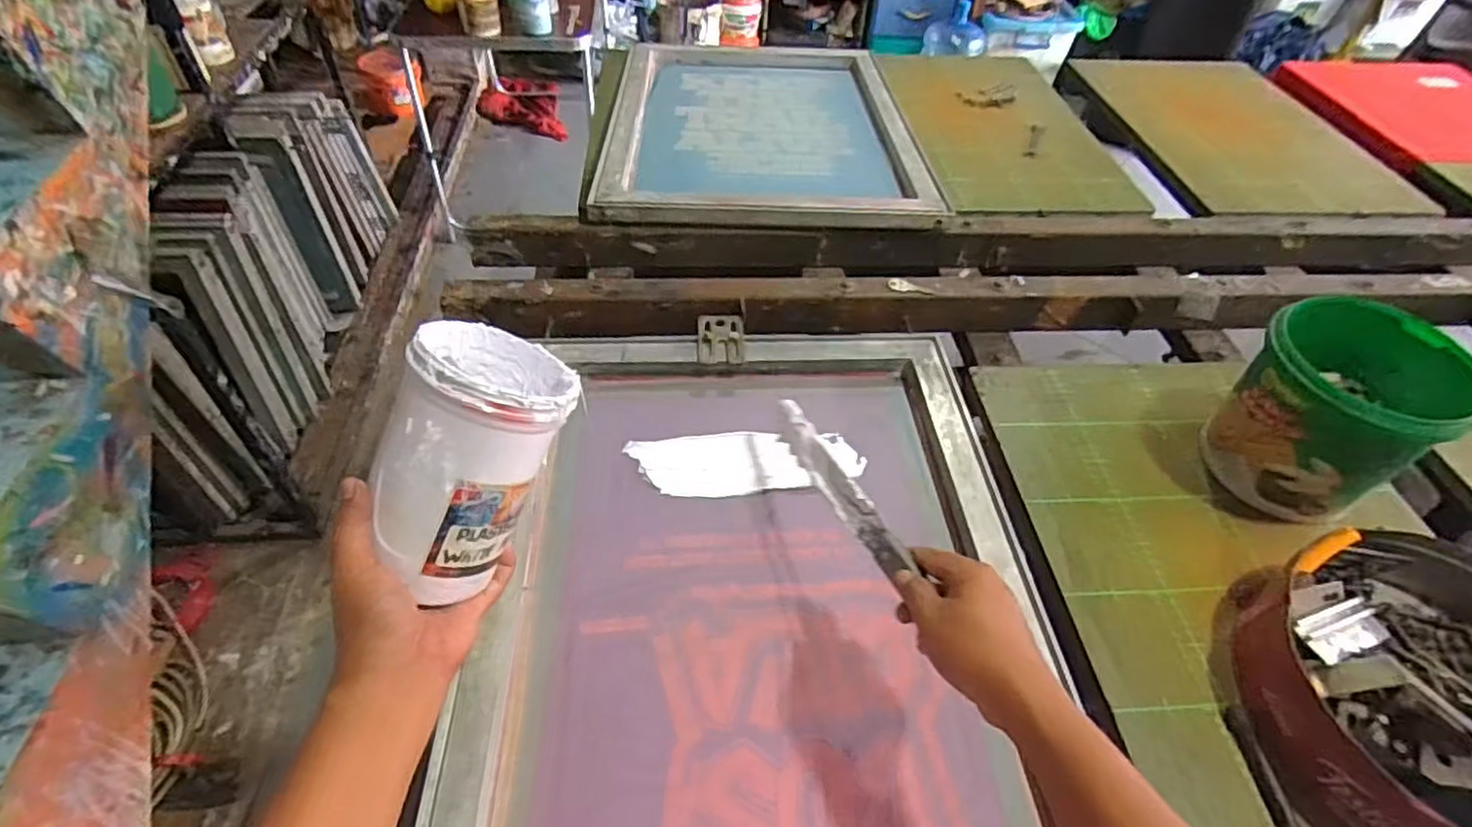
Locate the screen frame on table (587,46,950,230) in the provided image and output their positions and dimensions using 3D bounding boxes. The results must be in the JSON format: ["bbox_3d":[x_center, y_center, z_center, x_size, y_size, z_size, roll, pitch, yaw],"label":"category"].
[{"bbox_3d":[0.038,-0.509,1.184,0.465,0.033,0.740,1,43,-2],"label":"screen frame on table"}]

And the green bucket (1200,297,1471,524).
[{"bbox_3d":[0.575,0.001,0.692,0.151,0.166,0.159,-29,55,-26],"label":"green bucket"}]

